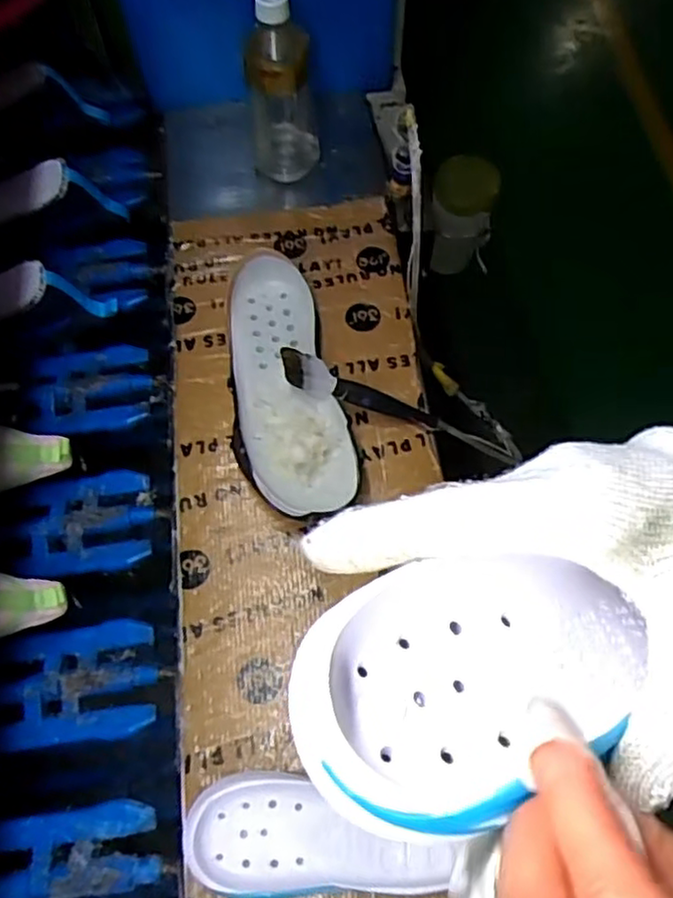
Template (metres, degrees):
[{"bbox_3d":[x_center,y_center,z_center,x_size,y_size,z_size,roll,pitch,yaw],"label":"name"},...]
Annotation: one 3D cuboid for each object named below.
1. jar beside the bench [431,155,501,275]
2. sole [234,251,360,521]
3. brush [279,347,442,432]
[{"bbox_3d":[0.158,-0.291,0.869,0.075,0.139,0.079,-1,62,2],"label":"jar beside the bench"},{"bbox_3d":[-0.048,-0.057,0.627,0.088,0.048,0.257,-13,62,-4],"label":"sole"},{"bbox_3d":[0.019,-0.046,0.618,0.156,0.033,0.008,25,30,-16],"label":"brush"}]

